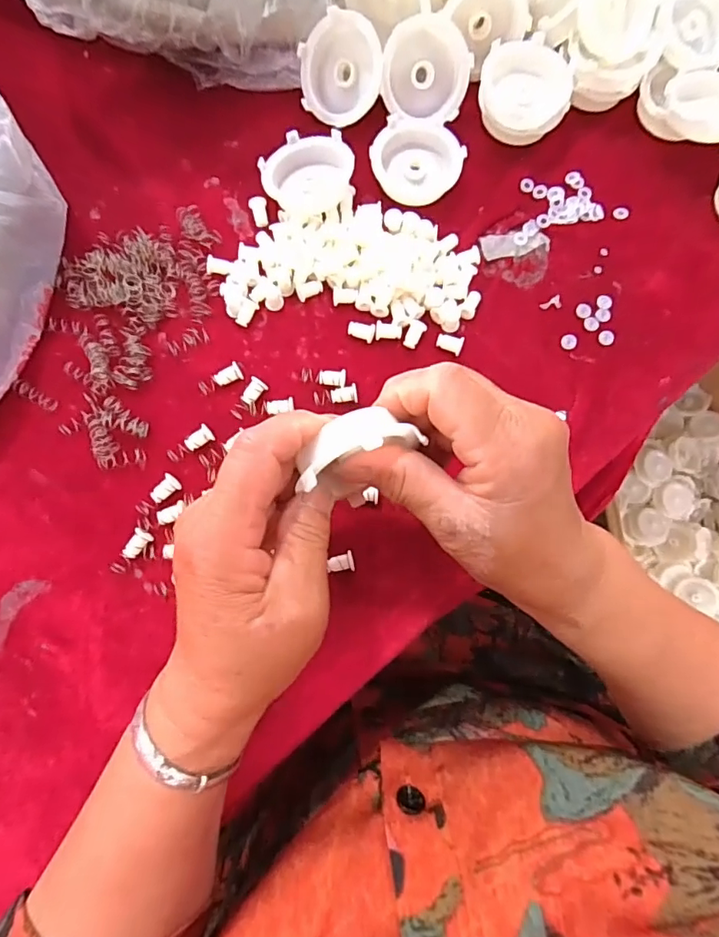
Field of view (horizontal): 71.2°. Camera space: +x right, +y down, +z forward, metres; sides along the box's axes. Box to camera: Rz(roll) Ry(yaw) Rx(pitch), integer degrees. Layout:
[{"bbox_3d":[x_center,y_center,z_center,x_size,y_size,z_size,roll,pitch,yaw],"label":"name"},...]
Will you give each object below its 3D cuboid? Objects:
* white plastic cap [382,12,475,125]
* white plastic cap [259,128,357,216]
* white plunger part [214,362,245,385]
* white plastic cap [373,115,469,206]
[{"bbox_3d":[0.044,-0.261,0.332,0.056,0.020,0.056,-2,108,-6],"label":"white plastic cap"},{"bbox_3d":[-0.032,-0.191,0.326,0.052,0.017,0.053,0,80,-2],"label":"white plastic cap"},{"bbox_3d":[-0.080,-0.057,0.306,0.017,0.007,0.010,-26,82,-6],"label":"white plunger part"},{"bbox_3d":[0.038,-0.205,0.332,0.058,0.014,0.050,2,80,-2],"label":"white plastic cap"}]

